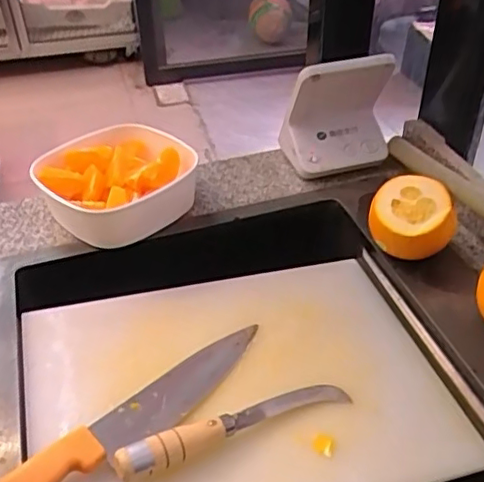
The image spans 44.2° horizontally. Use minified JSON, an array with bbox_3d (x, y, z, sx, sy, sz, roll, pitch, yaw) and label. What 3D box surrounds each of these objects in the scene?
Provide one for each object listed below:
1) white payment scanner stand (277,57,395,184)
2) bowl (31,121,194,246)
[{"bbox_3d":[0.112,-0.144,0.708,0.120,0.147,0.056,-5,39,-4],"label":"white payment scanner stand"},{"bbox_3d":[-0.143,-0.065,0.688,0.165,0.080,0.152,-1,39,1],"label":"bowl"}]

